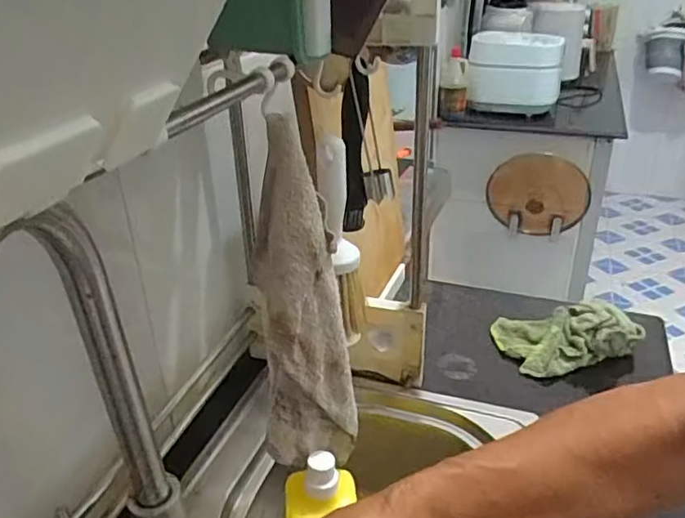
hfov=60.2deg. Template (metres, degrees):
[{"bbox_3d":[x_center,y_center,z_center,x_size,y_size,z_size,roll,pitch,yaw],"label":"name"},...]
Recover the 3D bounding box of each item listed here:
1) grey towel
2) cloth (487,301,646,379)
[{"bbox_3d":[-0.033,0.051,0.534,0.083,0.336,0.059,-4,28,-3],"label":"grey towel"},{"bbox_3d":[0.320,0.098,0.849,0.184,0.059,0.128,-5,29,-7],"label":"cloth"}]

